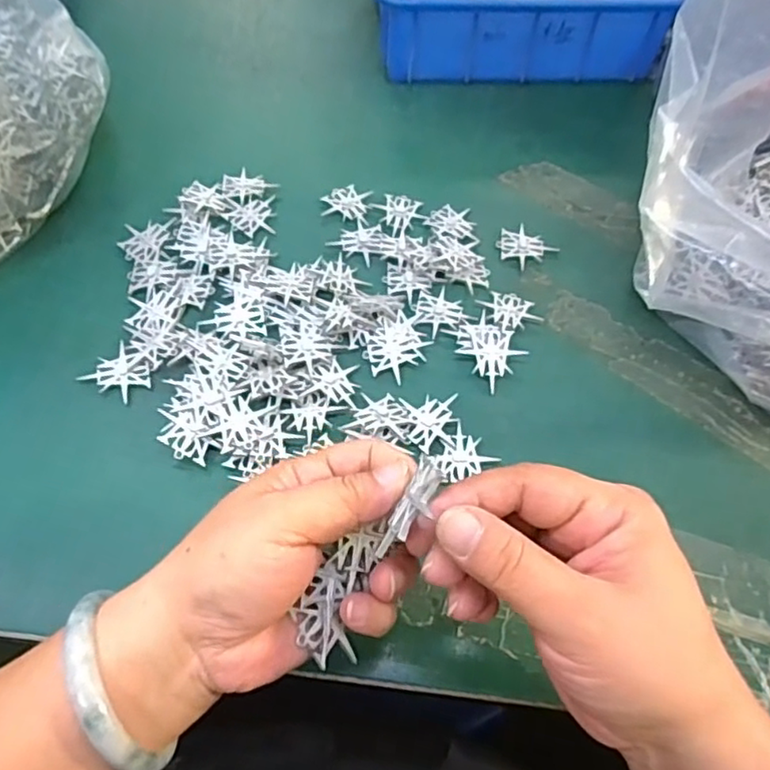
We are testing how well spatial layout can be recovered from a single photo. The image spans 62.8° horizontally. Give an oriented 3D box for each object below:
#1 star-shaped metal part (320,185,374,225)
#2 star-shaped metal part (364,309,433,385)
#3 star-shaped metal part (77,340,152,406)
[{"bbox_3d":[-0.027,-0.127,0.444,0.033,0.005,0.034,7,59,1],"label":"star-shaped metal part"},{"bbox_3d":[0.008,-0.024,0.378,0.032,0.005,0.044,19,60,8],"label":"star-shaped metal part"},{"bbox_3d":[-0.151,-0.006,0.360,0.032,0.004,0.029,30,62,14],"label":"star-shaped metal part"}]

